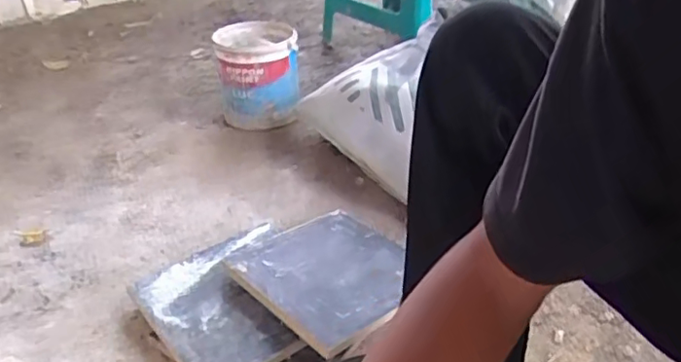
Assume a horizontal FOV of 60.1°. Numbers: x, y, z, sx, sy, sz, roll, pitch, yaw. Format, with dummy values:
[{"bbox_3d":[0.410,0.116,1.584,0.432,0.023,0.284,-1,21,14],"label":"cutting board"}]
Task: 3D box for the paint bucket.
[{"bbox_3d":[-0.185,-0.233,1.333,0.171,0.205,0.173,-4,35,3],"label":"paint bucket"}]

